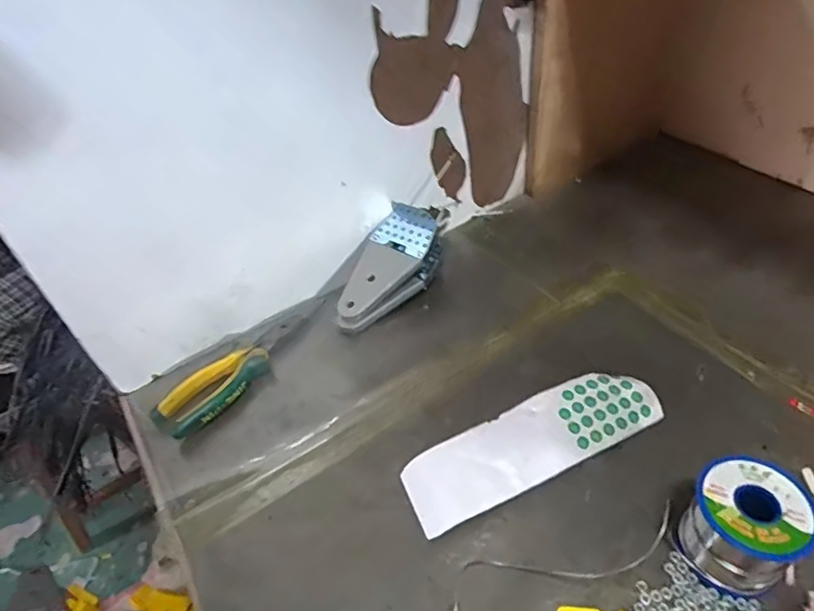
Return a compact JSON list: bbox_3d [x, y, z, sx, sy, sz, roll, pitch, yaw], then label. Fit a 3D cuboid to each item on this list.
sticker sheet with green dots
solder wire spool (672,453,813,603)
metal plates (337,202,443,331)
[{"bbox_3d":[0.104,0.109,0.432,0.218,0.022,0.061,-21,45,-14],"label":"sticker sheet with green dots"},{"bbox_3d":[0.219,0.144,0.349,0.063,0.062,0.063,-36,50,-27],"label":"solder wire spool"},{"bbox_3d":[-0.020,-0.034,0.582,0.073,0.050,0.154,23,69,29],"label":"metal plates"}]

